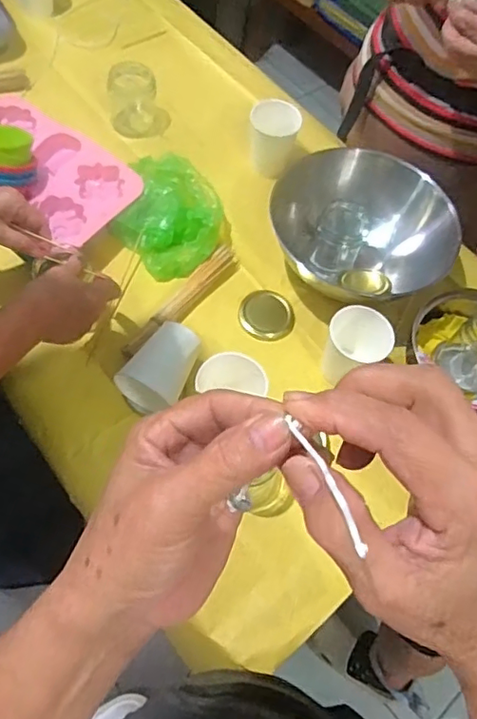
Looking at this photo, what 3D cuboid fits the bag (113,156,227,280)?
[{"bbox_3d":[-0.086,-0.192,0.728,0.130,0.049,0.166,12,60,3],"label":"bag"}]

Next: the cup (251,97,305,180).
[{"bbox_3d":[0.048,-0.306,0.771,0.066,0.081,0.061,2,61,-3],"label":"cup"}]

